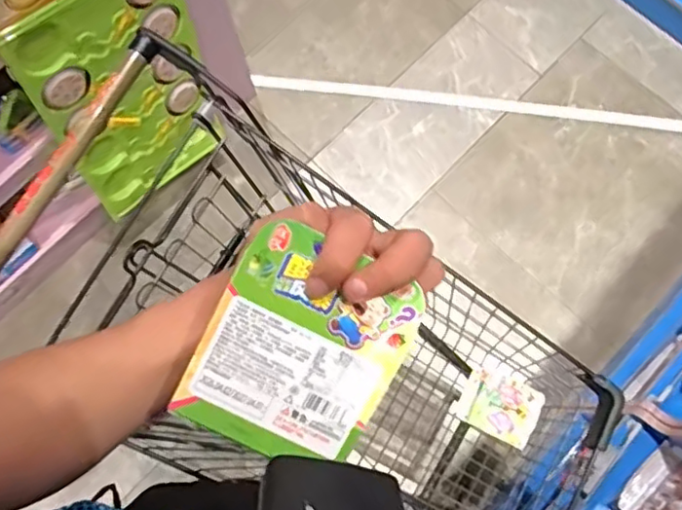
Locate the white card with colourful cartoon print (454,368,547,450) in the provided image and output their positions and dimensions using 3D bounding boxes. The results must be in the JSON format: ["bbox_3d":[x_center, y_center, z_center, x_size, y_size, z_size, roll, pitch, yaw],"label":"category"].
[{"bbox_3d":[0.262,0.249,1.041,0.128,0.011,0.100,24,81,26],"label":"white card with colourful cartoon print"}]

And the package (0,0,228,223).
[{"bbox_3d":[-0.400,-0.320,1.181,0.320,0.674,0.034,-36,72,-16],"label":"package"}]

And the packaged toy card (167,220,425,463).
[{"bbox_3d":[-0.021,0.054,0.331,0.096,0.004,0.117,26,100,-5],"label":"packaged toy card"}]

